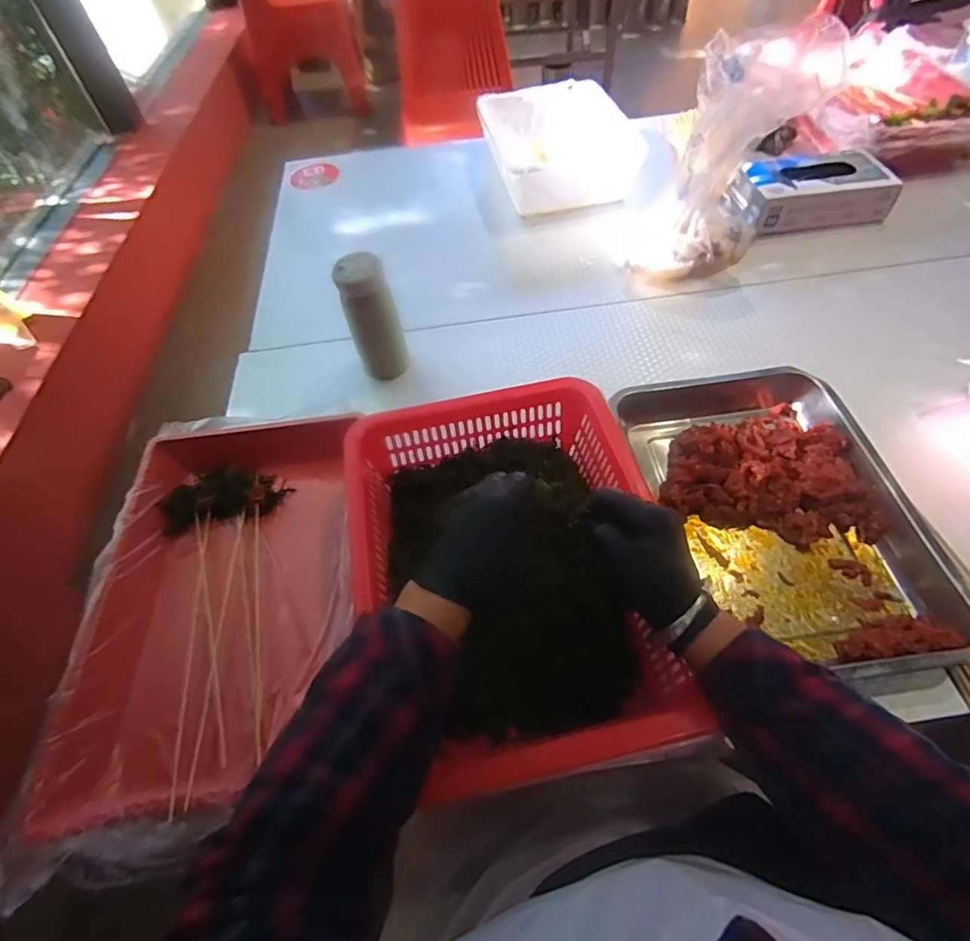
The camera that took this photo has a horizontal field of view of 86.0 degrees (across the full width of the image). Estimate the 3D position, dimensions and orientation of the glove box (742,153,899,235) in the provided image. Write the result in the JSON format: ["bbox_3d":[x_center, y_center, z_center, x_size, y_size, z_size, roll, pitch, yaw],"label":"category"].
[{"bbox_3d":[0.548,-0.468,0.878,0.223,0.068,0.139,-7,55,0],"label":"glove box"}]

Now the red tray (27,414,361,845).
[{"bbox_3d":[-0.260,0.126,0.525,0.220,0.076,0.396,-6,55,0],"label":"red tray"}]

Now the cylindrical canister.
[{"bbox_3d":[-0.144,-0.195,0.664,0.069,0.154,0.068,-19,56,-8],"label":"cylindrical canister"}]

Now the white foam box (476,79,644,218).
[{"bbox_3d":[0.129,-0.616,0.984,0.247,0.089,0.299,-13,56,-5],"label":"white foam box"}]

